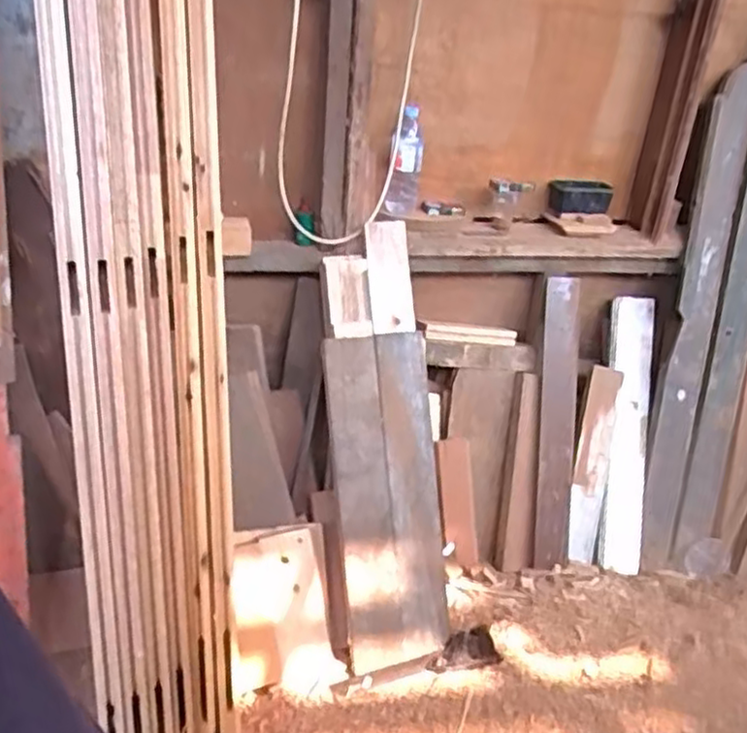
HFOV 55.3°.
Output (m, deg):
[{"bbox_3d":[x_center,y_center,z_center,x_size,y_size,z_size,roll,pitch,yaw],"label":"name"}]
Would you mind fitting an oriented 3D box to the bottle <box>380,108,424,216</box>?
[{"bbox_3d":[0.070,-0.465,1.624,0.076,0.237,0.072,5,27,0],"label":"bottle"}]

